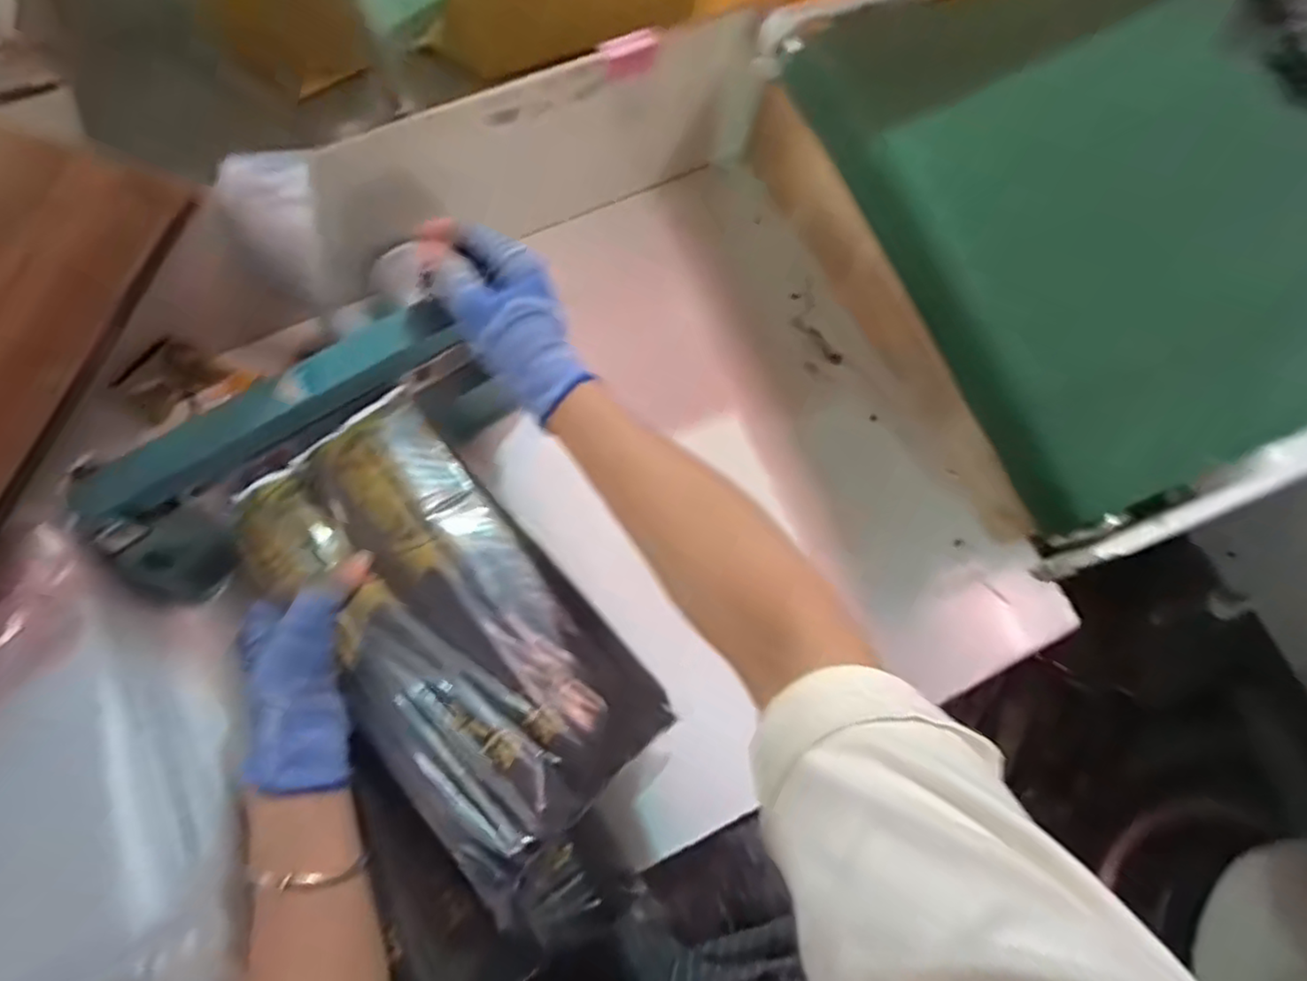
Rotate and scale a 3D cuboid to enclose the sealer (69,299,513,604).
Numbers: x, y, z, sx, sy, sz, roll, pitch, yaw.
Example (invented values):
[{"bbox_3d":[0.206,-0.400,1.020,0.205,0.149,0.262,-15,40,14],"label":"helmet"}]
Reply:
[{"bbox_3d":[-0.230,-0.022,0.442,0.266,0.115,0.057,-34,78,-14],"label":"sealer"}]

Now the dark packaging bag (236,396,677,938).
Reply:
[{"bbox_3d":[-0.123,0.092,0.403,0.148,0.048,0.292,-42,79,-11],"label":"dark packaging bag"}]

